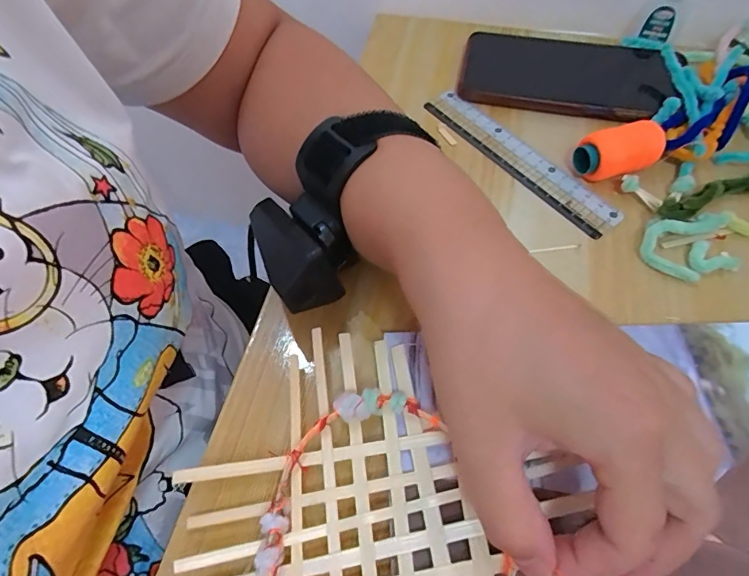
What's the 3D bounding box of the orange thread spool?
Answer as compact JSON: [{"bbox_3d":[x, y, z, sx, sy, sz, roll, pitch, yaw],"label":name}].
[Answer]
[{"bbox_3d":[0.158,-0.086,0.285,0.053,0.027,0.028,-21,60,-10],"label":"orange thread spool"}]

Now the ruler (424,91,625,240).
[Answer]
[{"bbox_3d":[0.097,-0.090,0.304,0.031,0.005,0.155,-35,66,-16],"label":"ruler"}]

